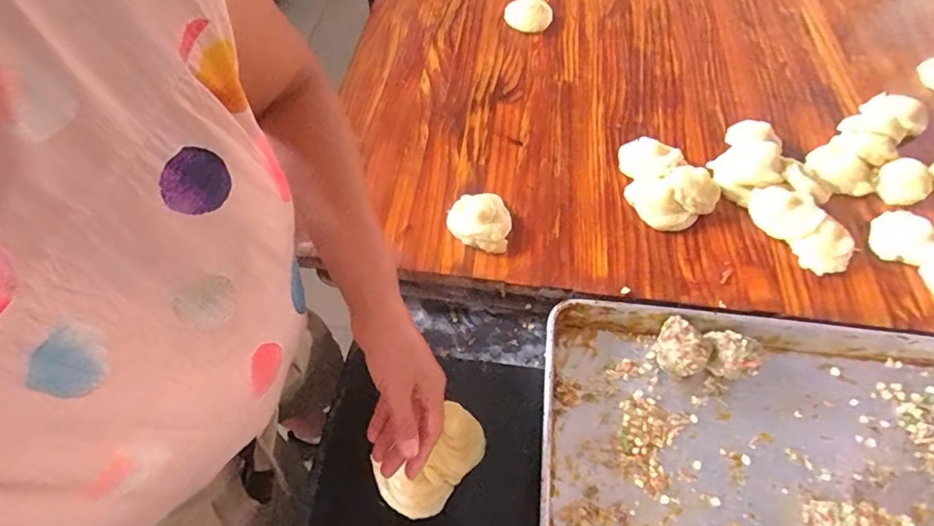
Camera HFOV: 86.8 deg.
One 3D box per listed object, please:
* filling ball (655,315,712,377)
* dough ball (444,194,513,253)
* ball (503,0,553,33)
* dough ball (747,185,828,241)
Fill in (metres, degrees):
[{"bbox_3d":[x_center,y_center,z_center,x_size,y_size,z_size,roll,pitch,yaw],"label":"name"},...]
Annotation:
[{"bbox_3d":[0.246,0.104,0.578,0.057,0.056,0.055,0,59,-1],"label":"filling ball"},{"bbox_3d":[0.015,-0.056,0.646,0.082,0.027,0.082,0,59,-1],"label":"dough ball"},{"bbox_3d":[0.108,-0.445,0.882,0.085,0.031,0.057,7,59,3],"label":"ball"},{"bbox_3d":[0.417,-0.065,0.653,0.086,0.038,0.060,24,61,13],"label":"dough ball"}]

